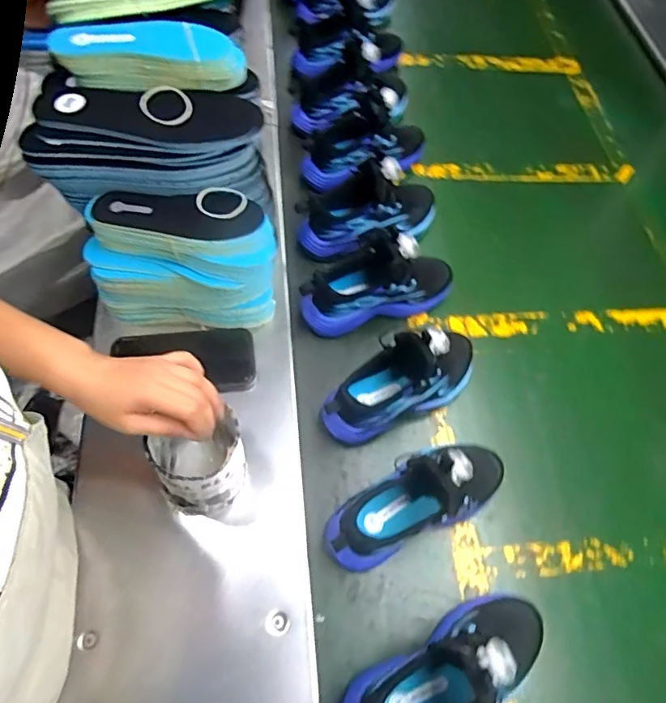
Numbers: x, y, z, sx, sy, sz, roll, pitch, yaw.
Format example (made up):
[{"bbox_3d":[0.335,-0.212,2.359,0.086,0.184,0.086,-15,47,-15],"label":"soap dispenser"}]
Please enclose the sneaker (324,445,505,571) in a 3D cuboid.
[{"bbox_3d":[0.090,0.146,0.524,0.207,0.120,0.064,-22,64,-17],"label":"sneaker"}]

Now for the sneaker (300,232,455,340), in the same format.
[{"bbox_3d":[0.059,-0.092,0.657,0.200,0.118,0.077,-16,63,-14],"label":"sneaker"}]

